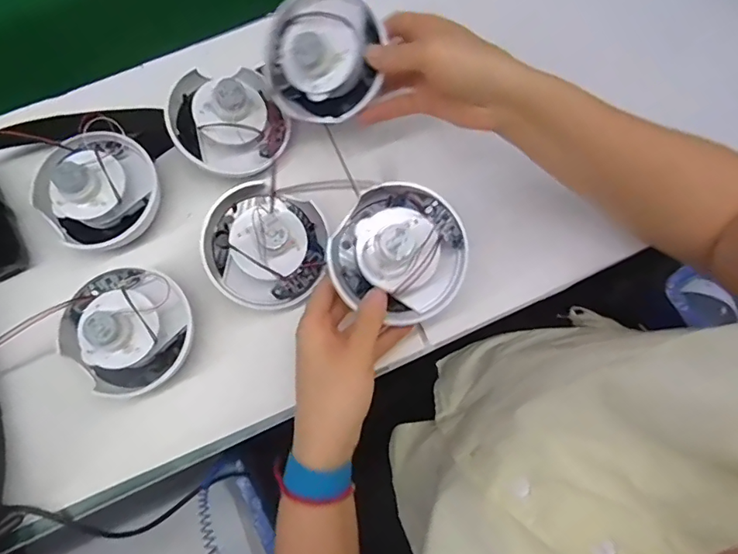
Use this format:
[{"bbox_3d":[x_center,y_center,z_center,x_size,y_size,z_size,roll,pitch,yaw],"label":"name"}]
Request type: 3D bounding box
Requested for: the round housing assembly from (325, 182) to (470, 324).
[{"bbox_3d":[0.025,-0.021,0.393,0.104,0.065,0.098,0,76,0],"label":"round housing assembly"}]

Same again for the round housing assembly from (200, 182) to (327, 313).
[{"bbox_3d":[-0.090,-0.032,0.425,0.101,0.058,0.103,0,76,0],"label":"round housing assembly"}]

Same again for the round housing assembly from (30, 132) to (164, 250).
[{"bbox_3d":[-0.244,-0.079,0.443,0.106,0.051,0.090,-19,77,-5],"label":"round housing assembly"}]

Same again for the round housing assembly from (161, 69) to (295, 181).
[{"bbox_3d":[-0.132,-0.147,0.458,0.096,0.058,0.099,0,76,0],"label":"round housing assembly"}]

